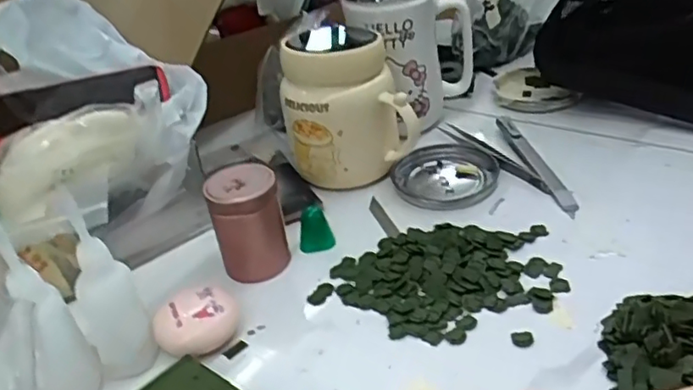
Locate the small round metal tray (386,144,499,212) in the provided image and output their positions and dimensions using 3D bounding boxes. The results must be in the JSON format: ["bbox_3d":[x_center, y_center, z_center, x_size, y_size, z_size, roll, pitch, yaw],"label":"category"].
[{"bbox_3d":[0.074,-0.015,0.484,0.077,0.010,0.080,-5,33,4],"label":"small round metal tray"}]

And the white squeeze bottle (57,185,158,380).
[{"bbox_3d":[-0.133,0.048,0.340,0.035,0.101,0.036,-23,36,-22],"label":"white squeeze bottle"}]

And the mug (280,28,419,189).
[{"bbox_3d":[0.004,-0.073,0.486,0.096,0.112,0.091,-3,33,6],"label":"mug"}]

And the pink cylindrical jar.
[{"bbox_3d":[-0.063,0.016,0.405,0.043,0.065,0.035,-13,33,-8],"label":"pink cylindrical jar"}]

